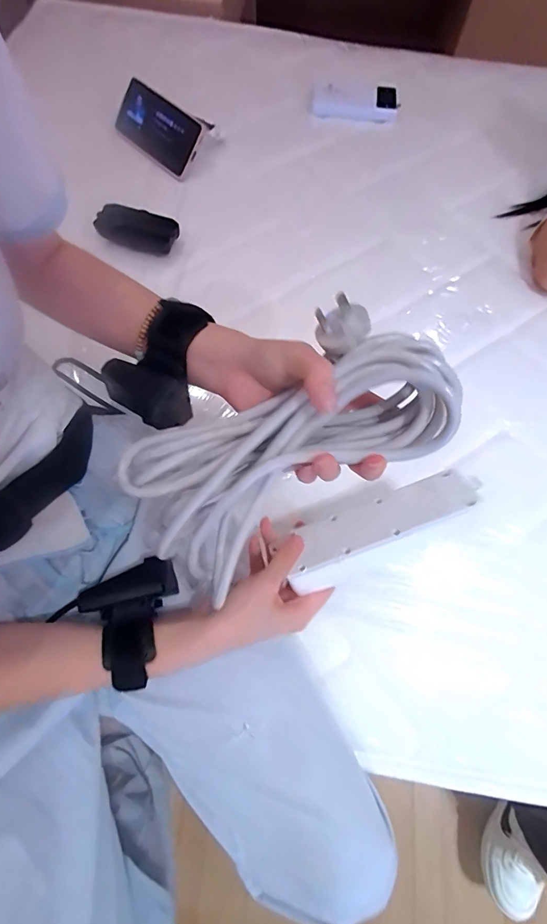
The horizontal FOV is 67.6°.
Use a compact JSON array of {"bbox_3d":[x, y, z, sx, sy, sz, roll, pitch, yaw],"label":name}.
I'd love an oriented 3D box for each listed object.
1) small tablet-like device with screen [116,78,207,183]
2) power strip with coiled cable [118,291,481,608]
[{"bbox_3d":[-0.179,-0.513,0.630,0.164,0.012,0.080,41,116,12],"label":"small tablet-like device with screen"},{"bbox_3d":[0.022,0.004,0.287,0.223,0.156,0.123,-26,71,-11],"label":"power strip with coiled cable"}]

